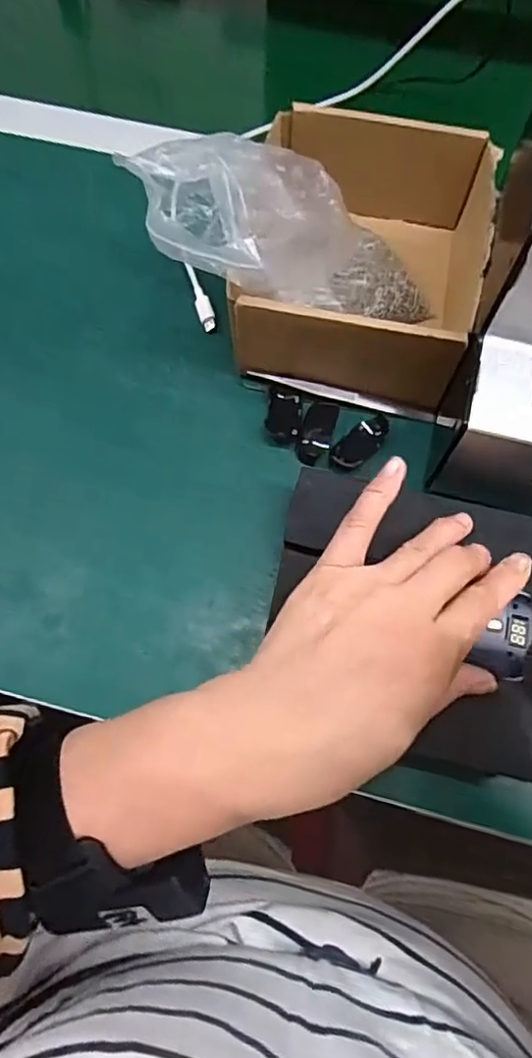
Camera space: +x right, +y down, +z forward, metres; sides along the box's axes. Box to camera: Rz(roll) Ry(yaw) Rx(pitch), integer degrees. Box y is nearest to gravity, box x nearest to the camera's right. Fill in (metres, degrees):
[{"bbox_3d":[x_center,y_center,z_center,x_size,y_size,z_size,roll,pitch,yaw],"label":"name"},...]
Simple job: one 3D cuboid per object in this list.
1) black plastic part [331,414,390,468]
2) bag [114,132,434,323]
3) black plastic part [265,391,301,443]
[{"bbox_3d":[0.058,-0.054,0.369,0.020,0.006,0.041,41,73,15],"label":"black plastic part"},{"bbox_3d":[0.020,-0.168,0.365,0.195,0.068,0.111,9,64,-31],"label":"bag"},{"bbox_3d":[0.011,-0.071,0.380,0.021,0.006,0.035,9,68,3],"label":"black plastic part"}]

